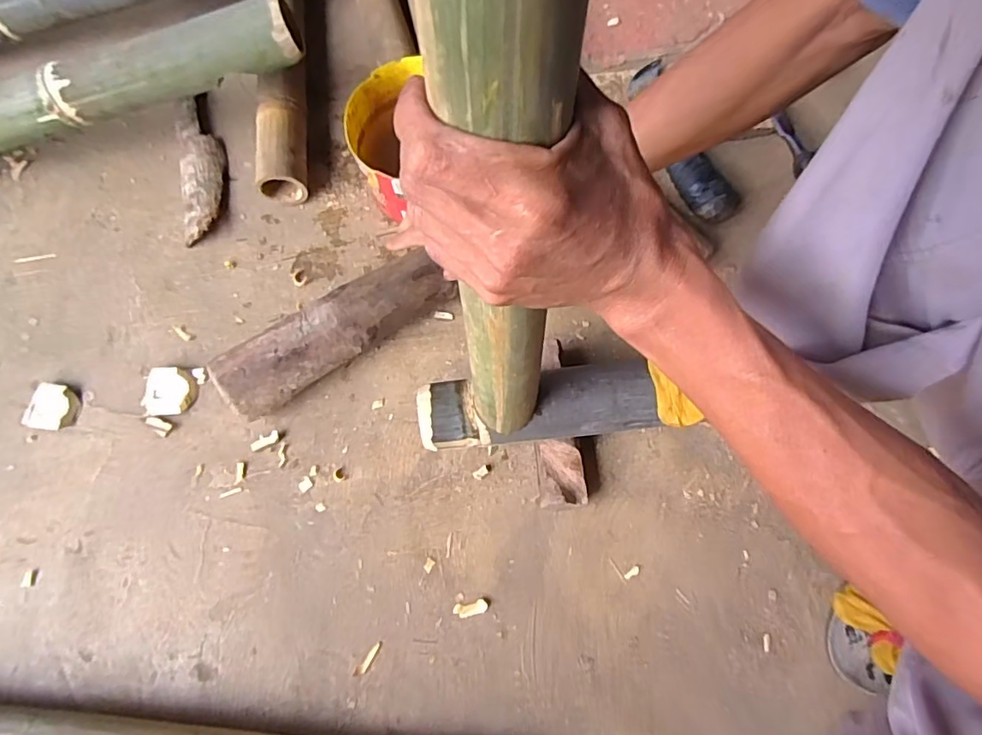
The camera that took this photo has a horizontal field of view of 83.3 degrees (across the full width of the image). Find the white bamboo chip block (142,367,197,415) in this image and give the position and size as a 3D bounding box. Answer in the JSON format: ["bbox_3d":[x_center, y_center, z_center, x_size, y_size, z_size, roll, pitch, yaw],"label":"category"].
[{"bbox_3d":[-0.344,0.025,0.587,0.055,0.012,0.050,-1,72,0],"label":"white bamboo chip block"}]

